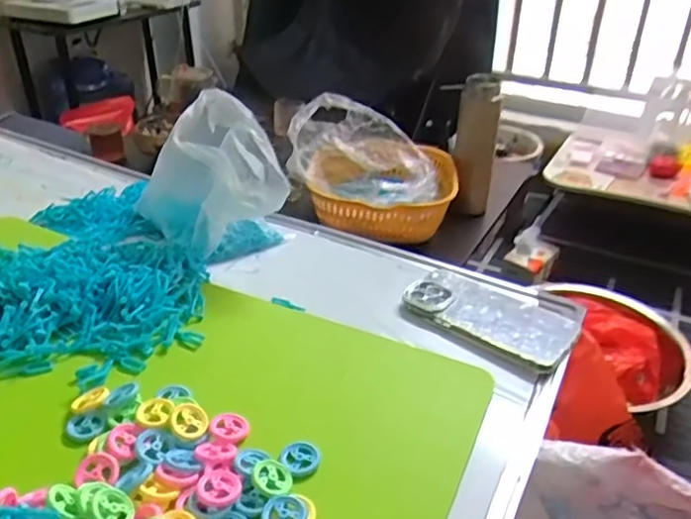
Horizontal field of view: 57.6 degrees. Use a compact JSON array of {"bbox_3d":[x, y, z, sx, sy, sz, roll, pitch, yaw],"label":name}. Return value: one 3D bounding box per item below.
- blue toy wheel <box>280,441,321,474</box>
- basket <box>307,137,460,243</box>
[{"bbox_3d":[-0.033,0.148,0.470,0.028,0.008,0.031,-35,43,-29],"label":"blue toy wheel"},{"bbox_3d":[0.059,-0.112,0.986,0.217,0.096,0.210,4,31,6],"label":"basket"}]

